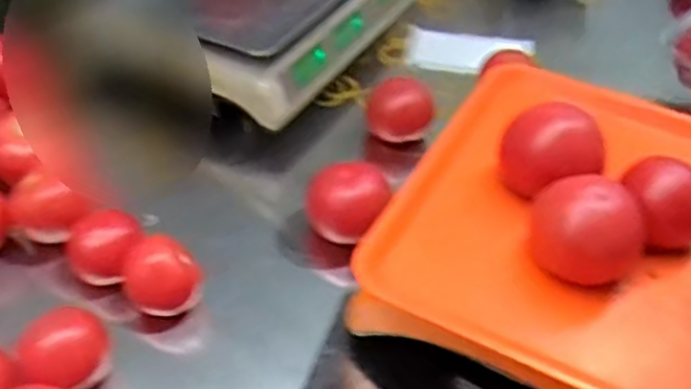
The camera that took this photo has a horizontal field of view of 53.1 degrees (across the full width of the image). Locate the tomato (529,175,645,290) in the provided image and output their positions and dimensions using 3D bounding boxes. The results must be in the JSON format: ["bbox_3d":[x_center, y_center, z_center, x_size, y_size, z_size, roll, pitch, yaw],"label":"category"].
[{"bbox_3d":[0.155,0.028,0.454,0.071,0.055,0.080,20,46,17],"label":"tomato"}]

